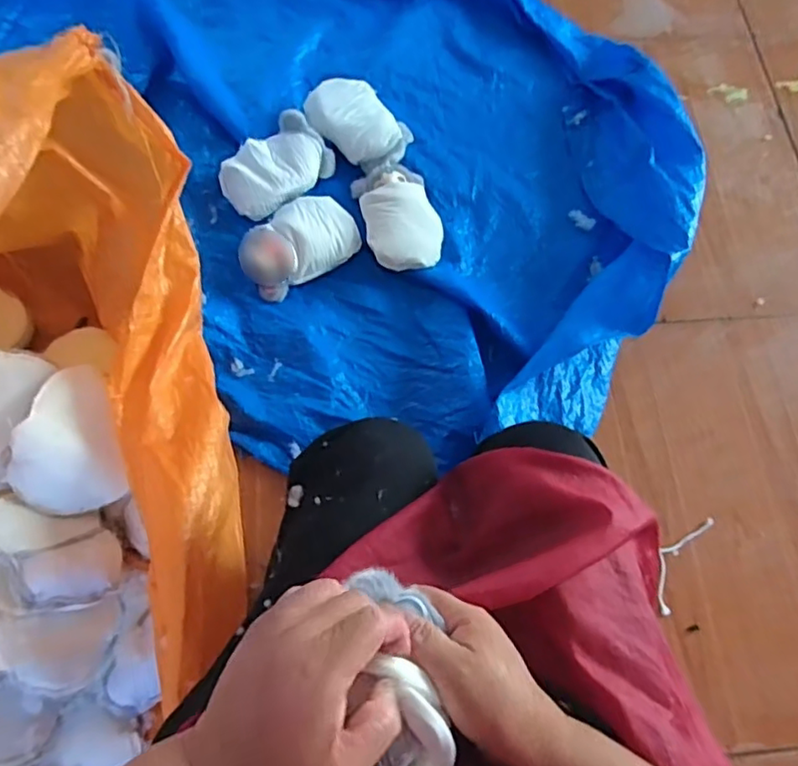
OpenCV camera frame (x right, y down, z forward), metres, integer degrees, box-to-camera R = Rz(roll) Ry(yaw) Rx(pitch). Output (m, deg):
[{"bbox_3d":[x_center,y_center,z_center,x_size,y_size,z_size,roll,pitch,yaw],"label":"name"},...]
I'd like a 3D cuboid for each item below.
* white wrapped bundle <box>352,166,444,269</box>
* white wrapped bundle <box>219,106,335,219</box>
[{"bbox_3d":[0.002,-0.266,0.976,0.123,0.054,0.187,-14,73,-5],"label":"white wrapped bundle"},{"bbox_3d":[-0.201,-0.348,0.983,0.175,0.071,0.109,-43,77,-16],"label":"white wrapped bundle"}]

